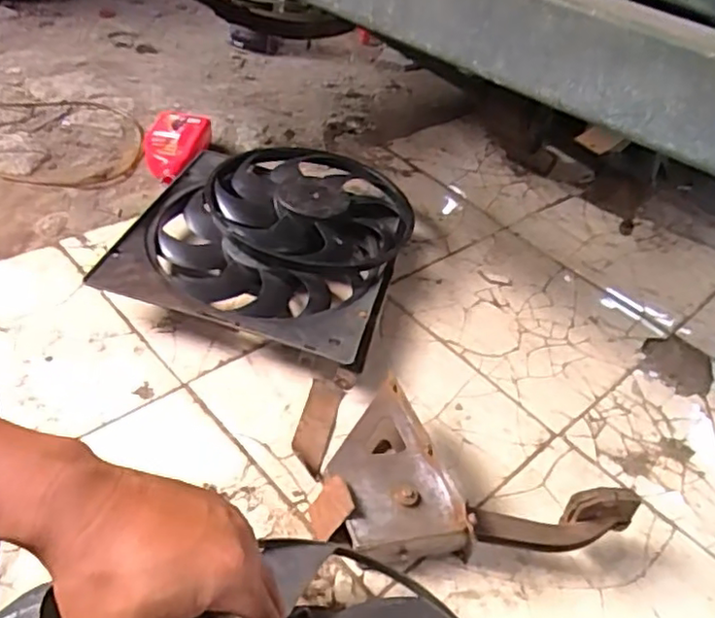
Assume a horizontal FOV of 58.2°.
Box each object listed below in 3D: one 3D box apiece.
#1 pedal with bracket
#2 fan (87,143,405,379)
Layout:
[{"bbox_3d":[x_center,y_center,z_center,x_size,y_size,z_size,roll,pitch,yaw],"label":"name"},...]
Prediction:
[{"bbox_3d":[0.125,0.203,0.881,0.413,0.103,0.283,2,42,-5],"label":"pedal with bracket"},{"bbox_3d":[-0.145,-0.130,1.167,0.445,0.111,0.529,17,41,5],"label":"fan"}]

